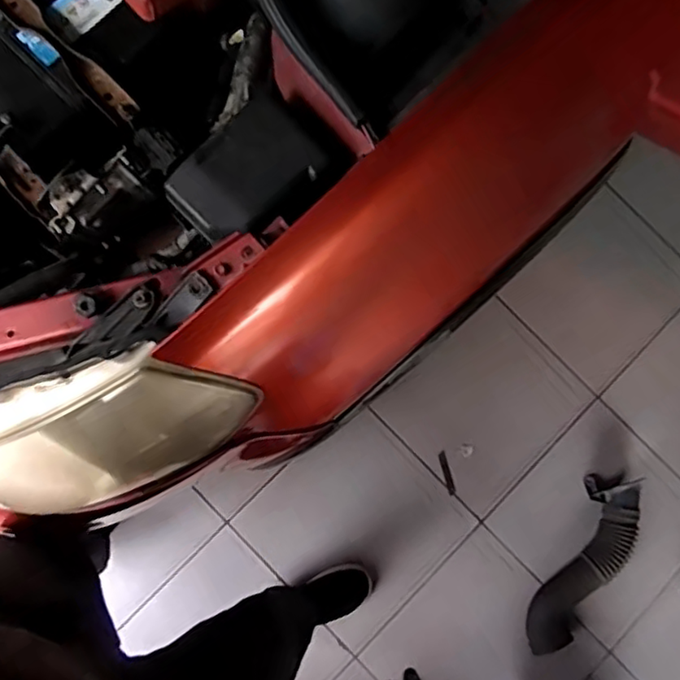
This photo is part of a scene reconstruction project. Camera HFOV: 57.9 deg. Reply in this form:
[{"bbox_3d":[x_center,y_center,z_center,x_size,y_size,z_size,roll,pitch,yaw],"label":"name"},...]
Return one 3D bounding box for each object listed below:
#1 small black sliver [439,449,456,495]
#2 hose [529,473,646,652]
[{"bbox_3d":[0.245,0.305,1.409,0.019,0.006,0.101,-15,87,0],"label":"small black sliver"},{"bbox_3d":[0.548,0.496,1.347,0.137,0.094,0.431,29,82,0],"label":"hose"}]

